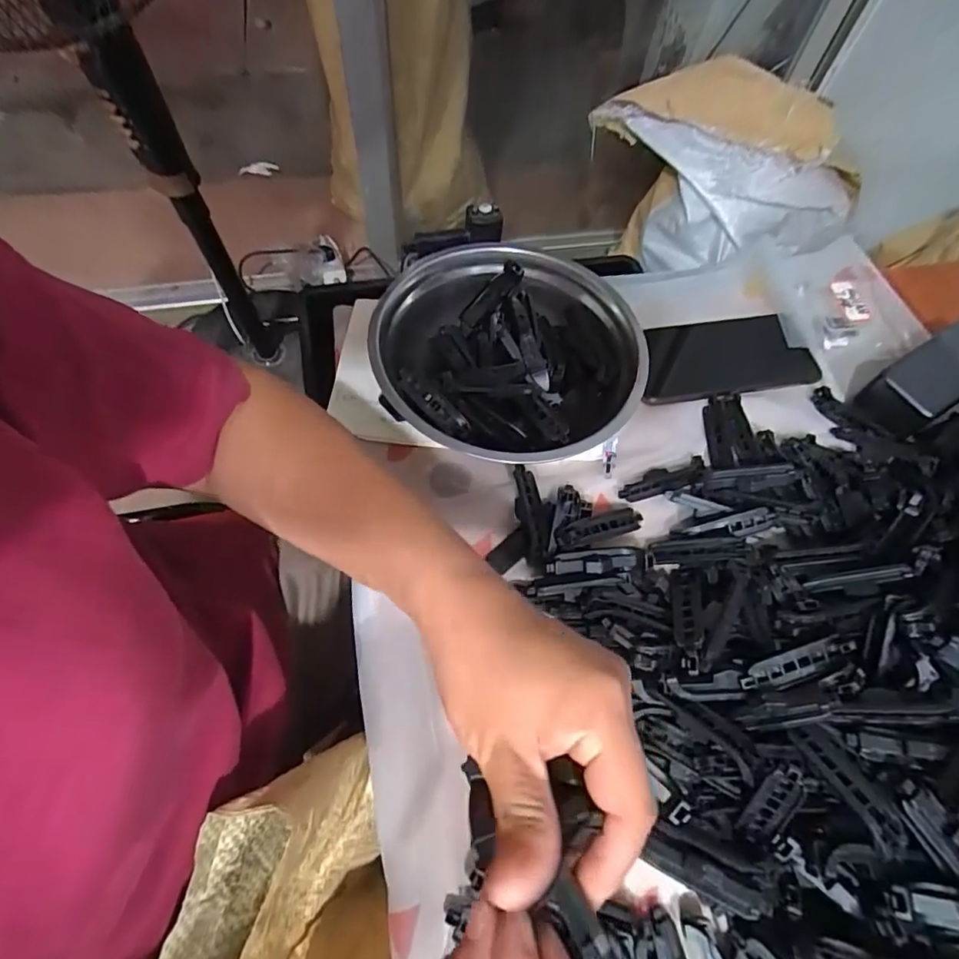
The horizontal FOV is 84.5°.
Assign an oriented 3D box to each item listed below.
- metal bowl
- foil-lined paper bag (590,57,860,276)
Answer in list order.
[{"bbox_3d":[0.024,-0.094,0.423,0.196,0.066,0.198,1,63,-3],"label":"metal bowl"},{"bbox_3d":[0.451,-0.569,1.036,0.498,0.341,0.179,23,64,8],"label":"foil-lined paper bag"}]

